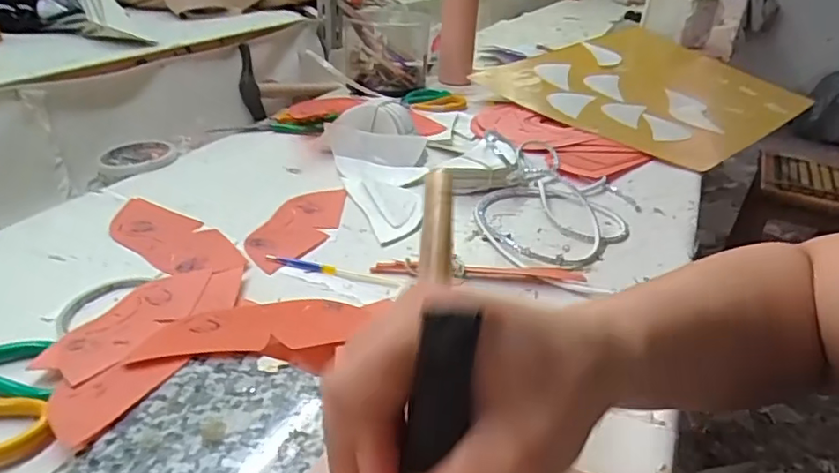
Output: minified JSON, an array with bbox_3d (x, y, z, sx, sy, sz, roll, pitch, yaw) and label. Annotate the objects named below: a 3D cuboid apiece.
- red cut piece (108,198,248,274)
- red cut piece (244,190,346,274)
[{"bbox_3d":[-0.234,0.001,0.554,0.170,0.004,0.070,26,37,34],"label":"red cut piece"},{"bbox_3d":[-0.121,-0.012,0.595,0.064,0.004,0.169,13,30,9],"label":"red cut piece"}]

